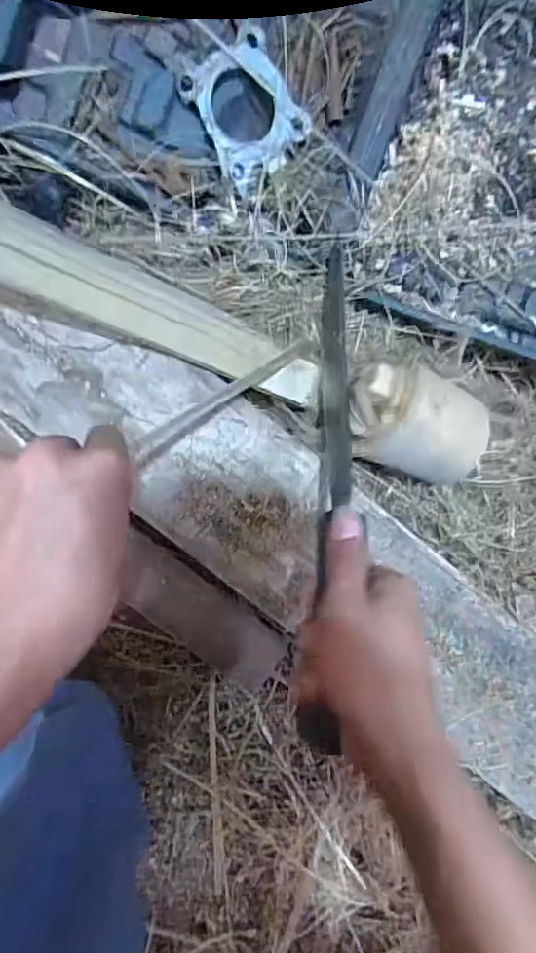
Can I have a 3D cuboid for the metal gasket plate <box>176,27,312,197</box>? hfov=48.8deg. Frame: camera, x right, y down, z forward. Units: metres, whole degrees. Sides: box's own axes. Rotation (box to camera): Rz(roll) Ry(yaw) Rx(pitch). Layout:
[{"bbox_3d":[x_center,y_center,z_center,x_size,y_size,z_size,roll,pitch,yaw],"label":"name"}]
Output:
[{"bbox_3d":[-0.014,-0.277,0.450,0.078,0.010,0.090,-34,111,-7],"label":"metal gasket plate"}]

